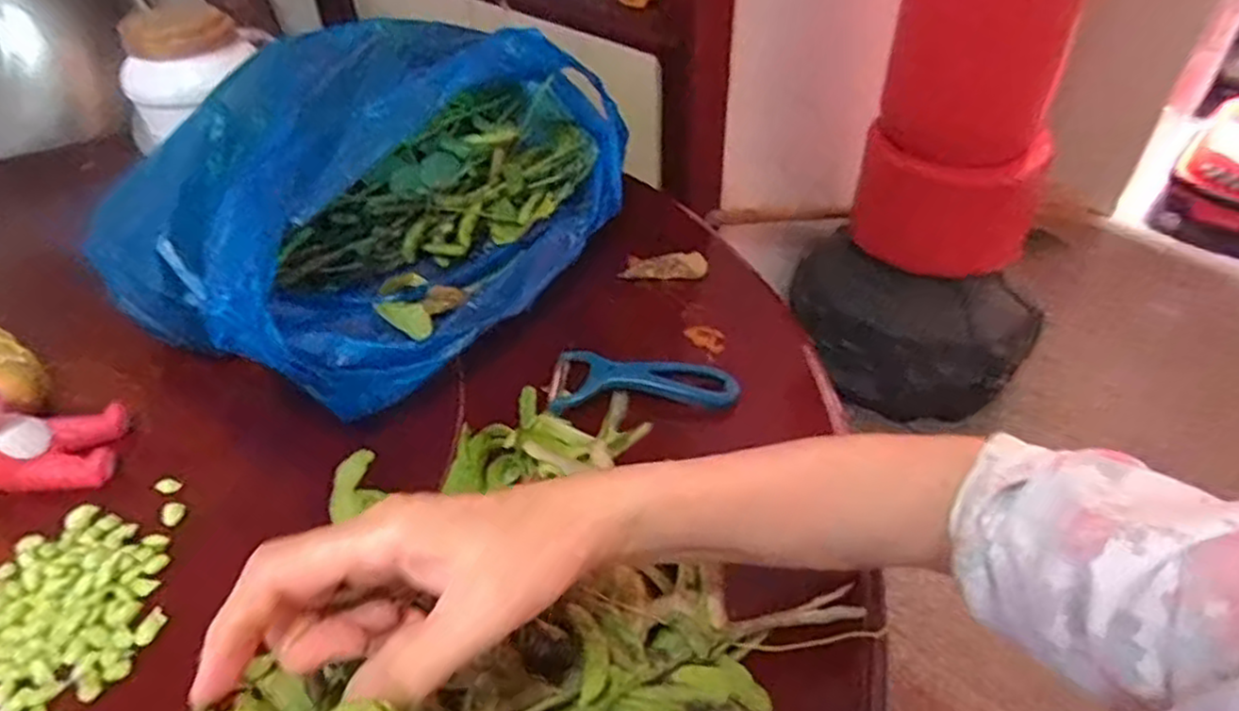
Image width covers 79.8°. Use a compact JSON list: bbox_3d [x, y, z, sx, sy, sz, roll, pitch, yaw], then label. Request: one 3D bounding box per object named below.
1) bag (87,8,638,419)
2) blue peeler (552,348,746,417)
[{"bbox_3d":[-0.185,-0.138,0.644,0.261,0.172,0.370,18,46,21],"label":"bag"},{"bbox_3d":[0.019,0.017,0.574,0.141,0.021,0.064,1,42,4],"label":"blue peeler"}]

